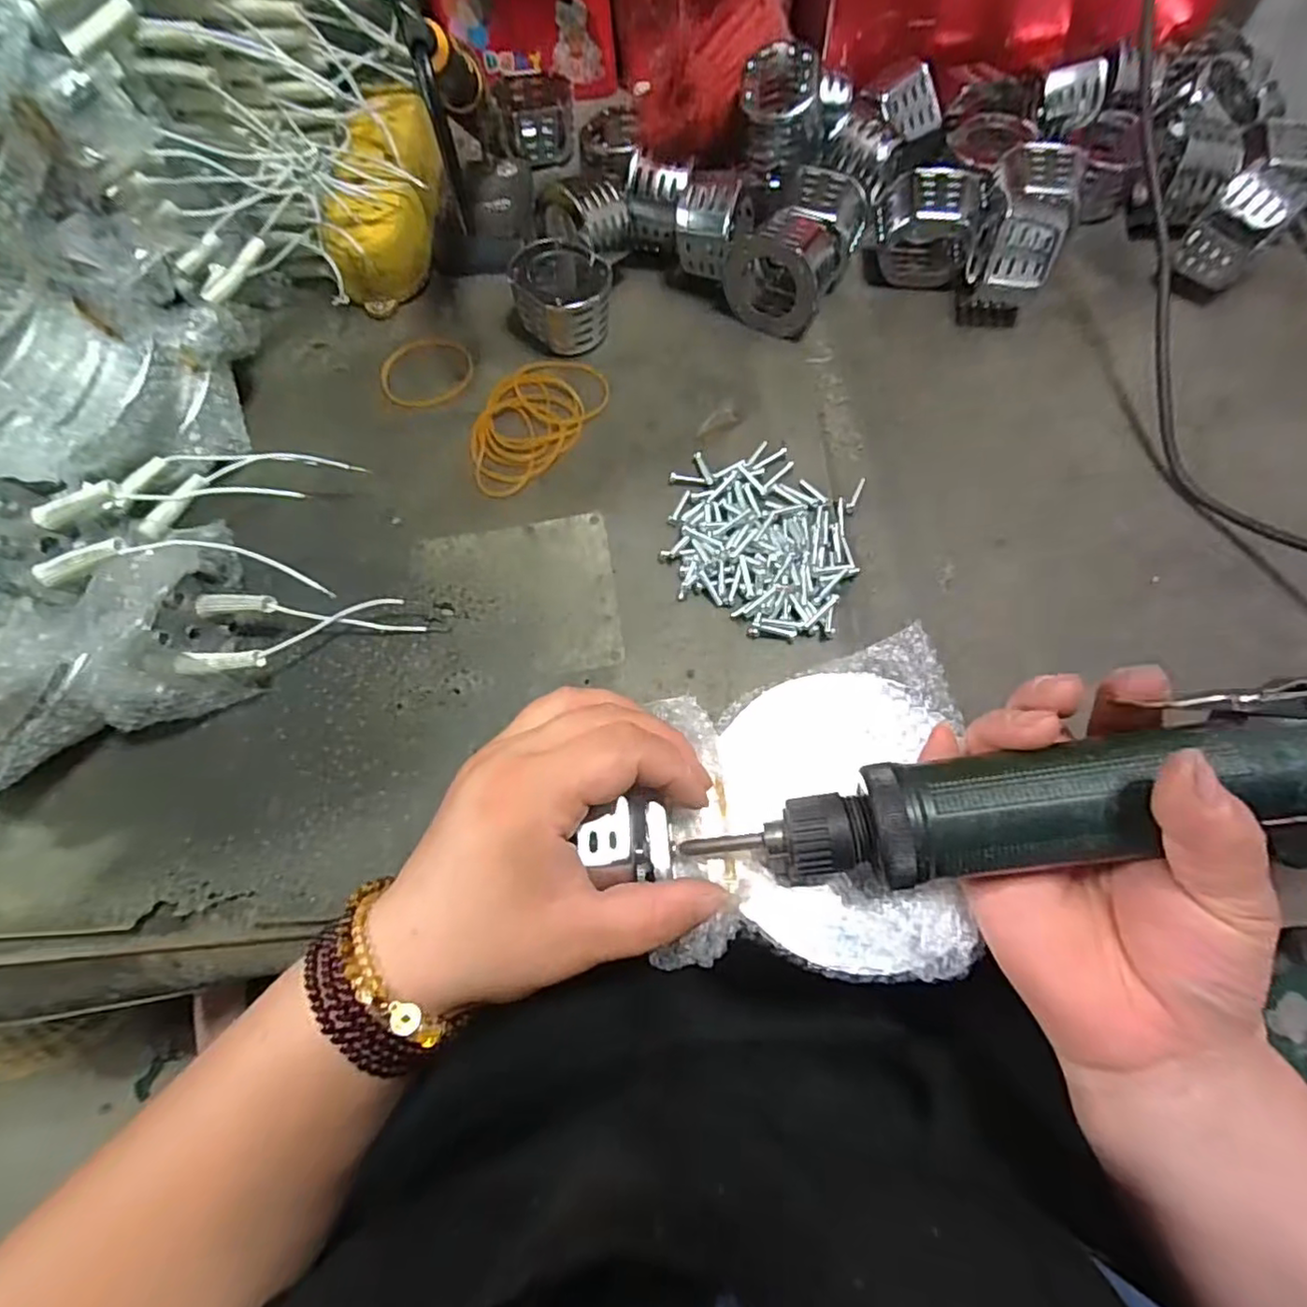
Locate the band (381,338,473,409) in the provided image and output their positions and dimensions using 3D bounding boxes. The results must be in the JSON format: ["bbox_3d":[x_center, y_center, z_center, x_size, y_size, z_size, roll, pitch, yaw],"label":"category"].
[{"bbox_3d":[-0.137,-0.169,0.379,0.054,0.004,0.052,-1,66,2],"label":"band"}]

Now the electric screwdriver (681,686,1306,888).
[{"bbox_3d":[0.135,0.052,0.214,0.234,0.036,0.047,-11,66,8],"label":"electric screwdriver"}]

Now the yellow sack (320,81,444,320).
[{"bbox_3d":[-0.169,-0.294,0.404,0.057,0.058,0.157,-1,66,2],"label":"yellow sack"}]

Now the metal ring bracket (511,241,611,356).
[{"bbox_3d":[-0.054,-0.218,0.380,0.057,0.035,0.064,-1,66,2],"label":"metal ring bracket"}]

